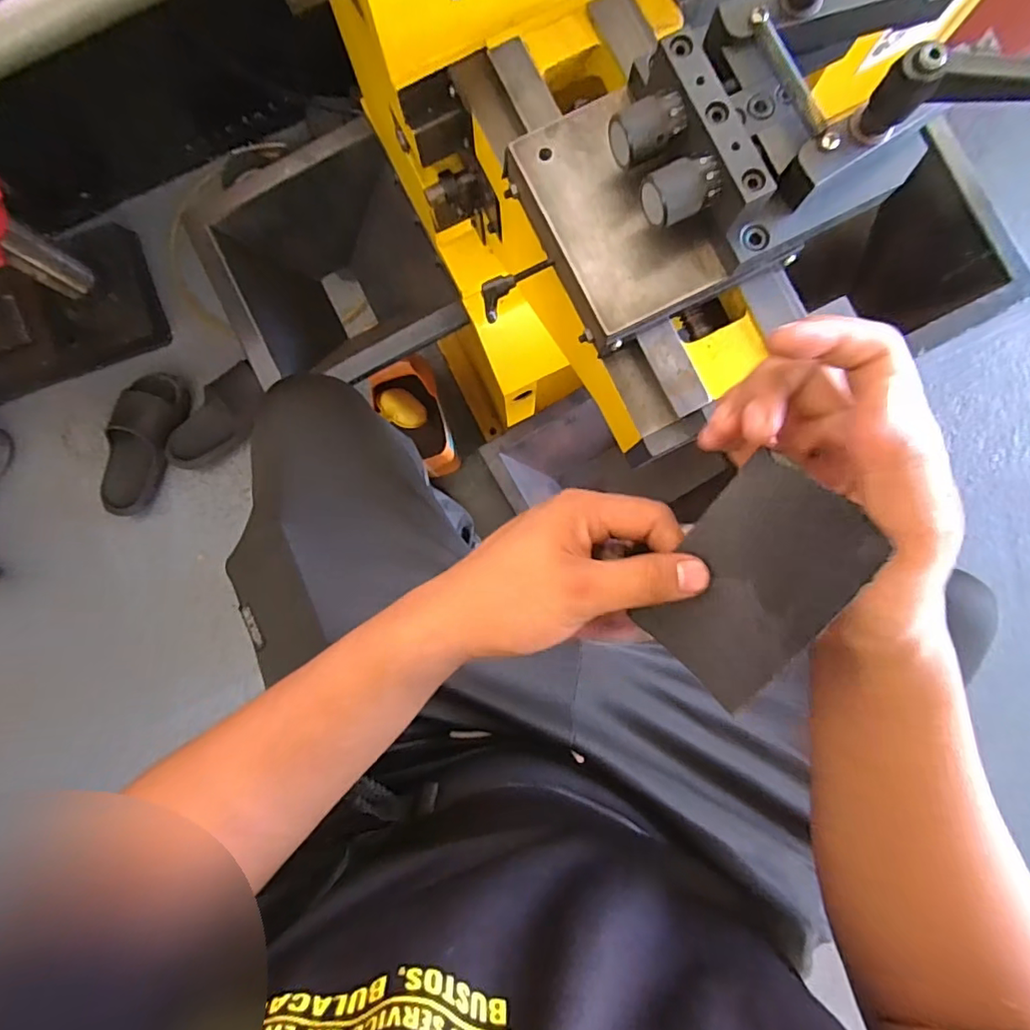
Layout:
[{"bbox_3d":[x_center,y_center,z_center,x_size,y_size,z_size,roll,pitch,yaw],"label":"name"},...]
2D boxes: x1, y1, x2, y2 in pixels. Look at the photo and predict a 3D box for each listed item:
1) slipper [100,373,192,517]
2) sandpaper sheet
[{"bbox_3d":[-0.699,-0.135,1.011,0.113,0.080,0.272,23,87,1],"label":"slipper"},{"bbox_3d":[0.104,0.033,0.246,0.004,0.116,0.069,-4,43,-33],"label":"sandpaper sheet"}]

